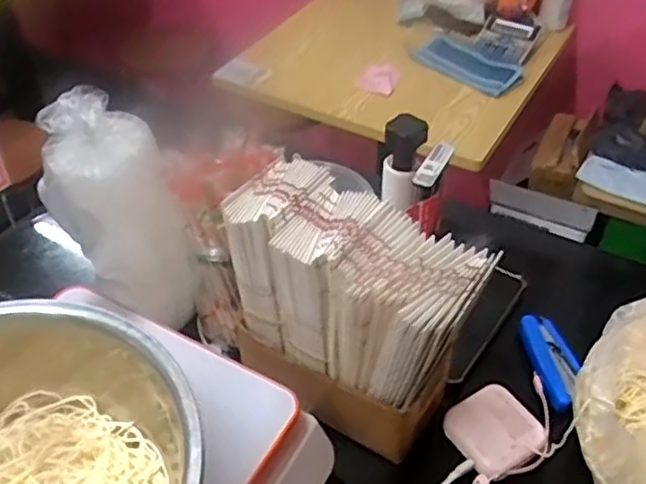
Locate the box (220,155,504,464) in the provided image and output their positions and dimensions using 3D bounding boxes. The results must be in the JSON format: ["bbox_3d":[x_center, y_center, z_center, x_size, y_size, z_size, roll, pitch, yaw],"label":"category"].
[{"bbox_3d":[0.019,0.062,0.557,0.204,0.184,0.111,28,51,25],"label":"box"}]

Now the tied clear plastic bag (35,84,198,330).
[{"bbox_3d":[-0.174,-0.014,0.578,0.094,0.206,0.110,-31,52,-28],"label":"tied clear plastic bag"}]

